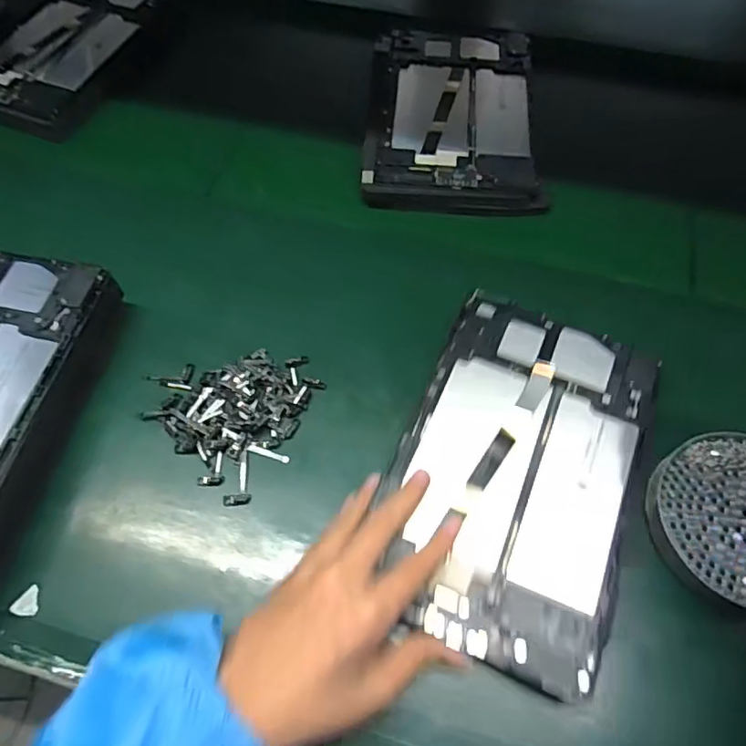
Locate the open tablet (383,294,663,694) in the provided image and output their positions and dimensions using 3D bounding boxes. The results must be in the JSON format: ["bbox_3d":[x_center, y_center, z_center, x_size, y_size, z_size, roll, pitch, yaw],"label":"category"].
[{"bbox_3d":[0.097,0.061,0.375,0.148,0.012,0.237,21,62,13],"label":"open tablet"}]

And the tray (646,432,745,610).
[{"bbox_3d":[0.241,0.092,0.371,0.110,0.011,0.106,-33,64,-17],"label":"tray"}]

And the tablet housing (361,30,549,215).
[{"bbox_3d":[0.079,-0.259,0.572,0.165,0.017,0.249,1,62,2],"label":"tablet housing"}]

